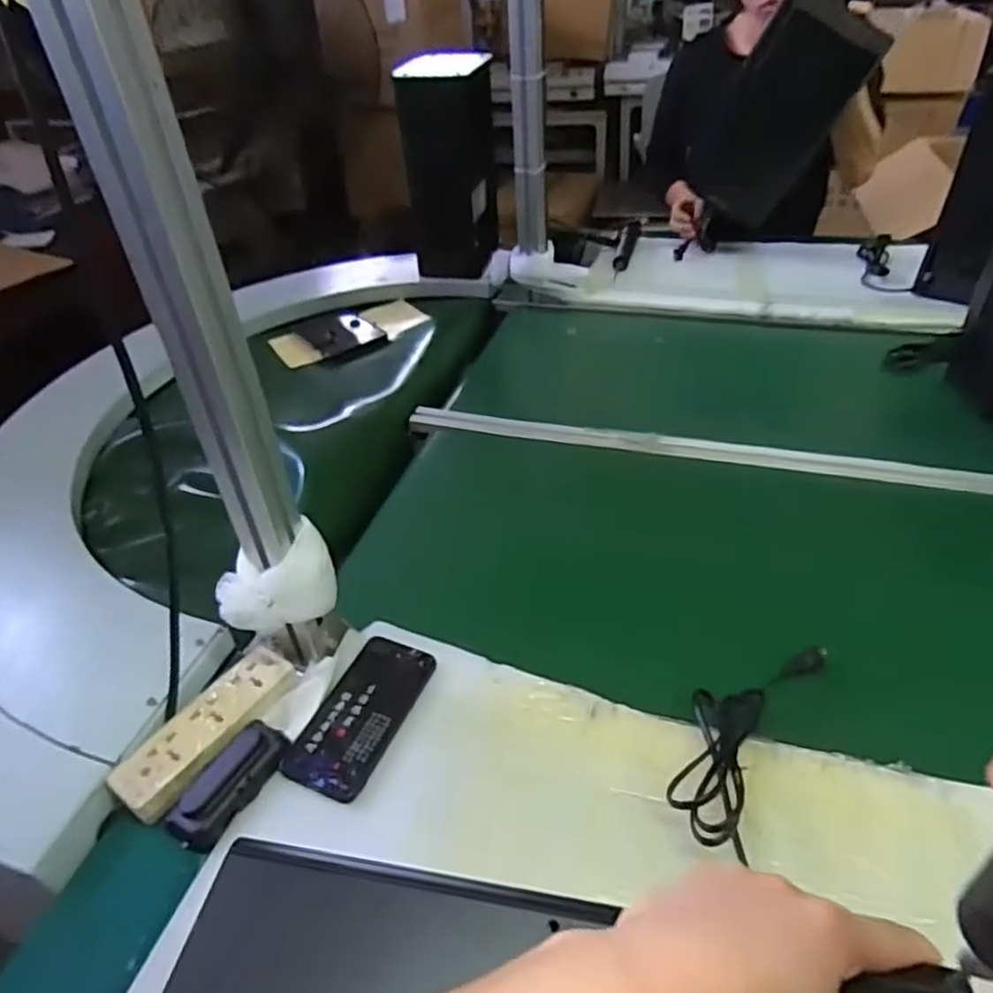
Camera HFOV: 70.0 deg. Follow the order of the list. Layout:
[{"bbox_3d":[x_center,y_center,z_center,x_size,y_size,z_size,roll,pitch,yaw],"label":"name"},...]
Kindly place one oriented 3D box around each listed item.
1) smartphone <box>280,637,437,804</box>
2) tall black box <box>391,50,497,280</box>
[{"bbox_3d":[-0.121,0.192,0.638,0.081,0.008,0.152,14,42,21],"label":"smartphone"},{"bbox_3d":[-0.083,-0.623,1.368,0.164,0.379,0.217,-1,39,5],"label":"tall black box"}]

